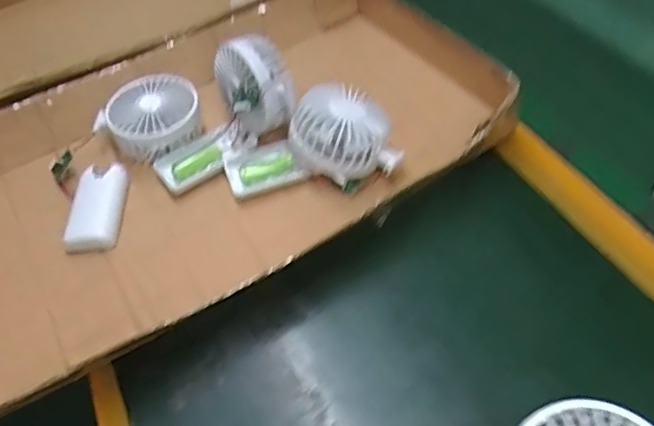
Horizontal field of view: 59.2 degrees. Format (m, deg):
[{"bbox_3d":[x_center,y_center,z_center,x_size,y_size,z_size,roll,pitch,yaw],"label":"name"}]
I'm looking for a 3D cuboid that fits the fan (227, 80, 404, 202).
[{"bbox_3d":[-0.015,-0.059,0.508,0.151,0.065,0.077,-10,49,-4],"label":"fan"}]

